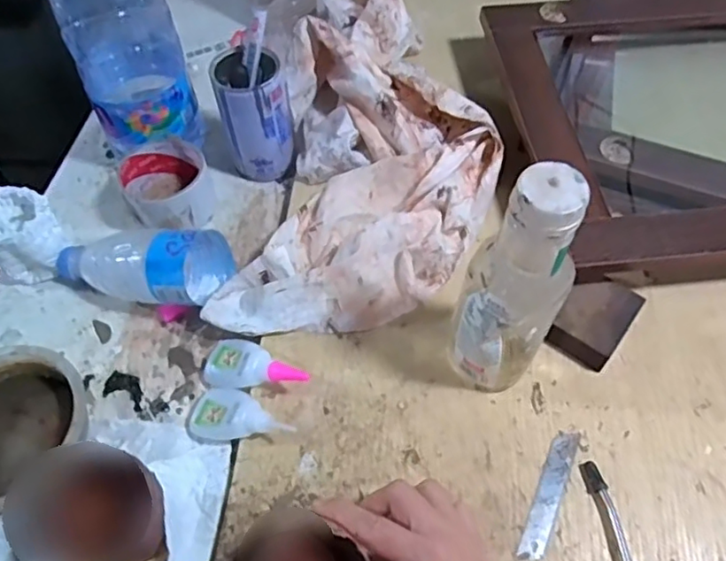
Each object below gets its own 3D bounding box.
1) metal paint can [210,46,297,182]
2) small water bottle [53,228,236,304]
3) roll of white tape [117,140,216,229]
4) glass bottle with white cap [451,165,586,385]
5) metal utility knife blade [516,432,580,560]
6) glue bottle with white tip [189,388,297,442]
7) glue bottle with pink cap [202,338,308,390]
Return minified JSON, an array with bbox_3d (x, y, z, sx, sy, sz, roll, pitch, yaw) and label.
[{"bbox_3d":[-0.102,-0.160,0.586,0.062,0.115,0.058,0,56,1],"label":"metal paint can"},{"bbox_3d":[-0.194,-0.011,0.514,0.154,0.063,0.067,2,56,2],"label":"small water bottle"},{"bbox_3d":[-0.186,-0.086,0.588,0.079,0.049,0.089,-18,57,-11],"label":"roll of white tape"},{"bbox_3d":[0.101,0.011,0.408,0.065,0.204,0.061,24,60,16],"label":"glass bottle with white cap"},{"bbox_3d":[0.133,0.151,0.432,0.018,0.004,0.097,22,59,15],"label":"metal utility knife blade"},{"bbox_3d":[-0.095,0.106,0.462,0.086,0.026,0.039,3,53,28],"label":"glue bottle with white tip"},{"bbox_3d":[-0.086,0.070,0.480,0.103,0.020,0.039,3,52,34],"label":"glue bottle with pink cap"}]

